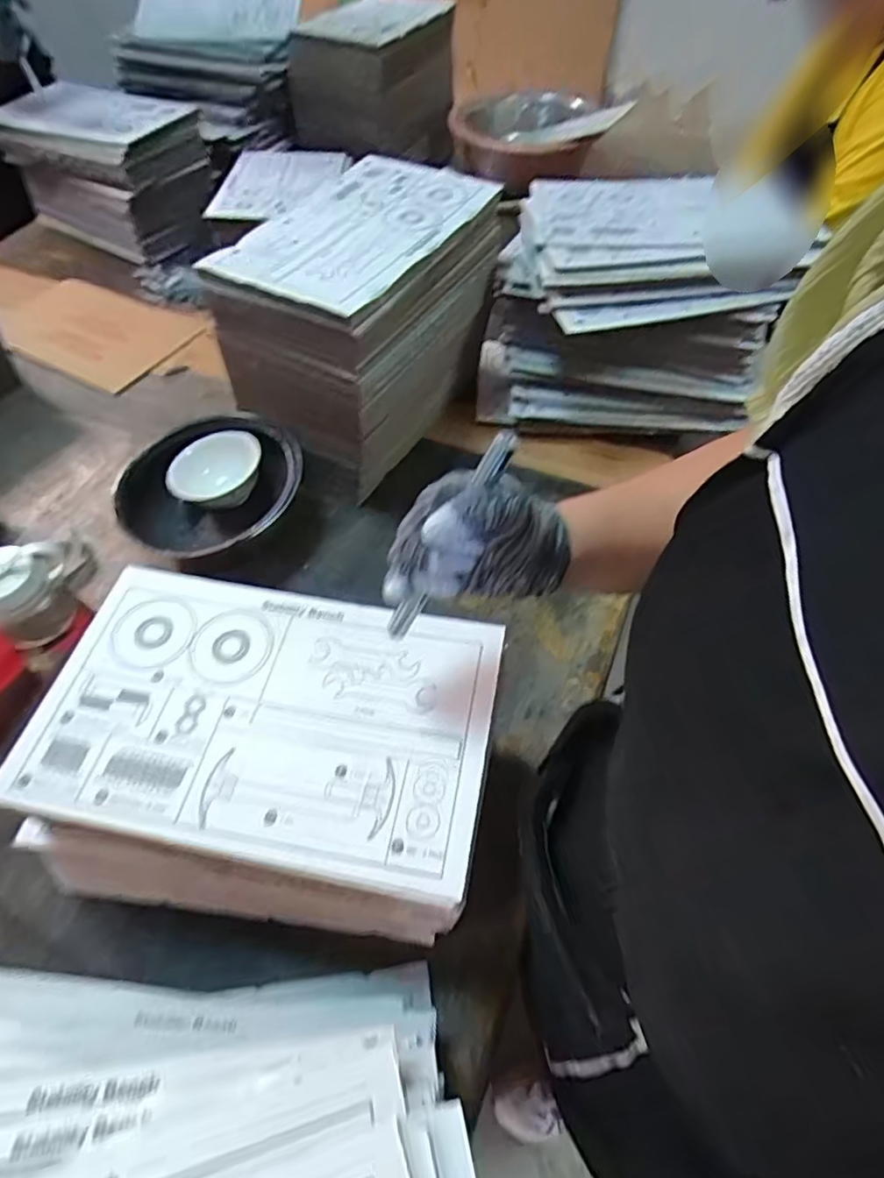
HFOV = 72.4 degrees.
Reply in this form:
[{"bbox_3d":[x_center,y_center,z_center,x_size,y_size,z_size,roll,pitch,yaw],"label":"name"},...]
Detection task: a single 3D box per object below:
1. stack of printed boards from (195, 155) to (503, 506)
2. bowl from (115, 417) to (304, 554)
[{"bbox_3d":[-0.104,-0.388,0.879,0.223,0.269,0.378,24,57,16],"label":"stack of printed boards"},{"bbox_3d":[-0.312,-0.126,0.848,0.234,0.105,0.235,0,54,0],"label":"bowl"}]

